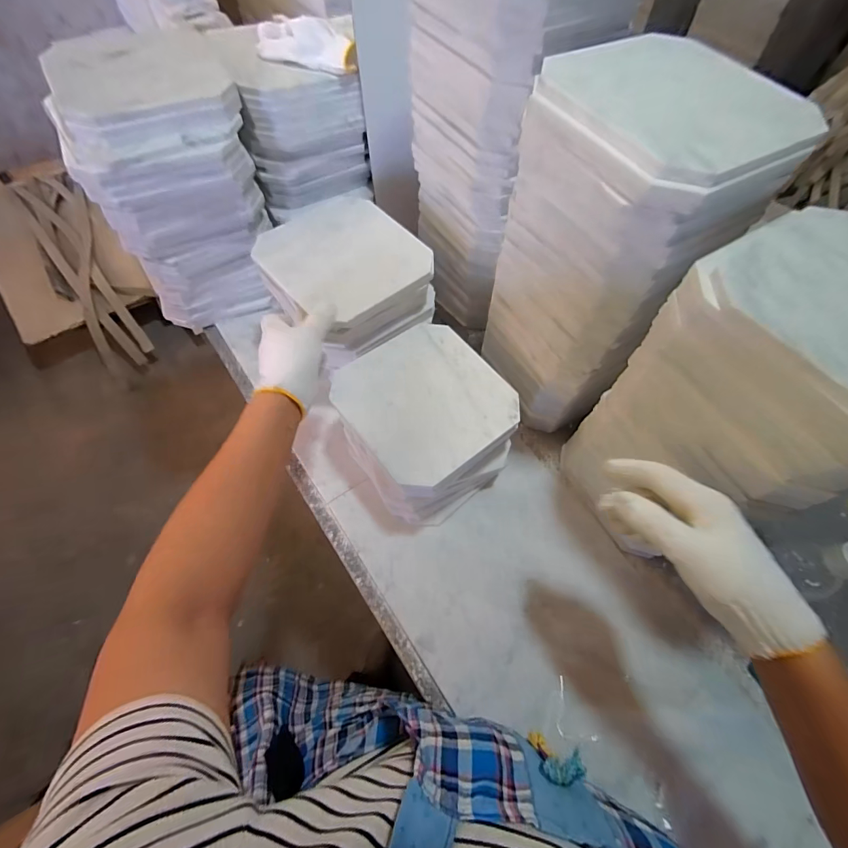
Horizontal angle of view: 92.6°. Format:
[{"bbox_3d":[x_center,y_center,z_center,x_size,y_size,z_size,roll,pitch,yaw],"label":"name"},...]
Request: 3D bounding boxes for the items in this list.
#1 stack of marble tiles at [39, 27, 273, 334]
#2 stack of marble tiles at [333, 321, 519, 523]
[{"bbox_3d":[-0.360,-0.354,0.632,0.210,0.299,0.225,-17,63,-12],"label":"stack of marble tiles"},{"bbox_3d":[0.004,0.006,0.561,0.212,0.150,0.218,-31,67,-18],"label":"stack of marble tiles"}]

